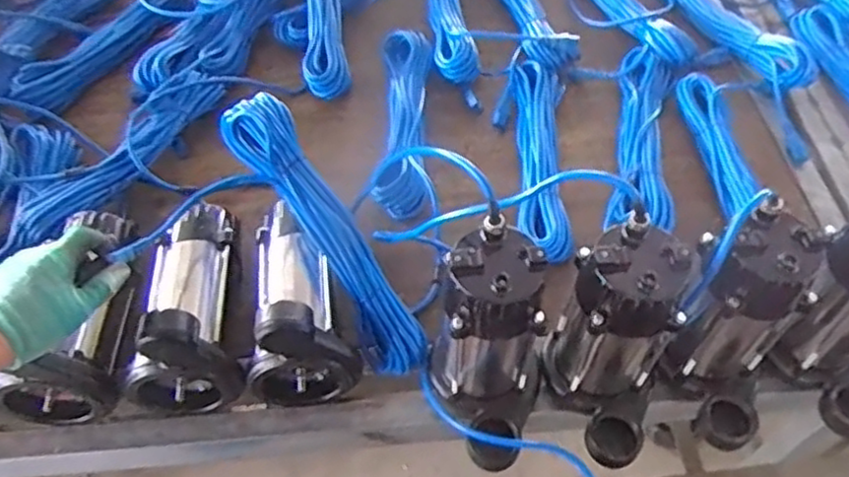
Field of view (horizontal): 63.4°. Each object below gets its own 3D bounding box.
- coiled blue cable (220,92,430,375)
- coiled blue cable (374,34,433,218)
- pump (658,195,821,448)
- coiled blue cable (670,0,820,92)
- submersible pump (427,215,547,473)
[{"bbox_3d":[-0.112,0.000,0.791,0.073,0.064,0.356,-34,90,-19],"label":"coiled blue cable"},{"bbox_3d":[-0.030,-0.182,0.990,0.079,0.043,0.351,1,54,0],"label":"coiled blue cable"},{"bbox_3d":[0.321,0.097,0.687,0.104,0.228,0.147,-23,57,-16],"label":"pump"},{"bbox_3d":[0.483,-0.366,1.126,0.091,0.057,0.364,-22,57,-15],"label":"coiled blue cable"},{"bbox_3d":[0.066,0.116,0.676,0.111,0.231,0.155,-7,54,-5],"label":"submersible pump"}]

